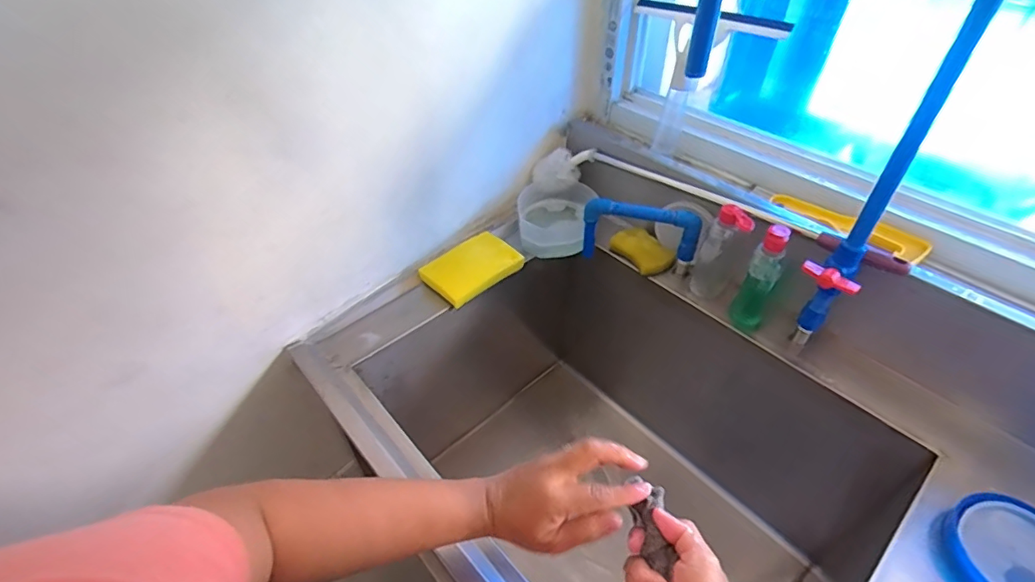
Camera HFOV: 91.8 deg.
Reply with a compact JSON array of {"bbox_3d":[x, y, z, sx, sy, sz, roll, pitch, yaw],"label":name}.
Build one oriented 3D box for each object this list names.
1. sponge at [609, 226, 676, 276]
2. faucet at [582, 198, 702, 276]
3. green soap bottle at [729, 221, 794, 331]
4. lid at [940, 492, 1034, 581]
[{"bbox_3d":[0.213,-0.072,0.867,0.057,0.032,0.110,-26,50,-23],"label":"sponge"},{"bbox_3d":[0.199,-0.090,0.822,0.179,0.120,0.025,10,46,11],"label":"faucet"},{"bbox_3d":[0.351,-0.011,0.725,0.054,0.176,0.046,24,50,24],"label":"green soap bottle"},{"bbox_3d":[0.510,0.277,0.513,0.121,0.032,0.121,-1,45,1],"label":"lid"}]

